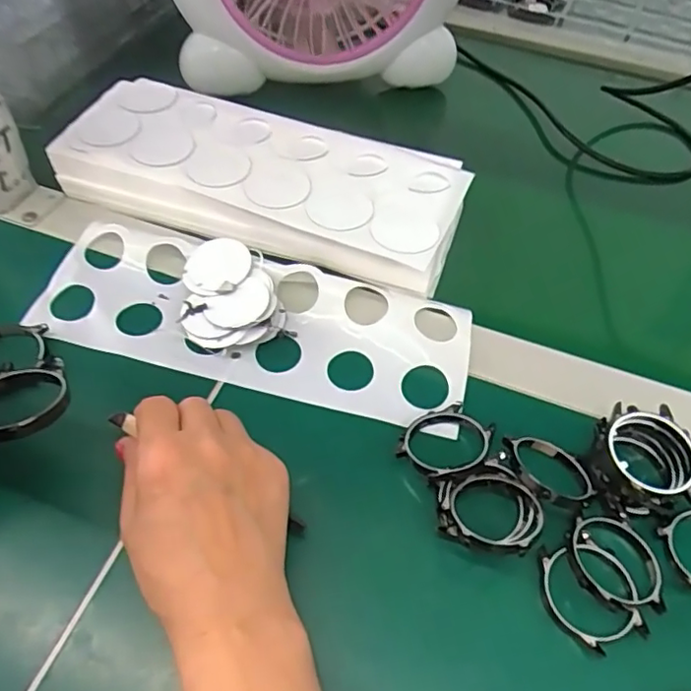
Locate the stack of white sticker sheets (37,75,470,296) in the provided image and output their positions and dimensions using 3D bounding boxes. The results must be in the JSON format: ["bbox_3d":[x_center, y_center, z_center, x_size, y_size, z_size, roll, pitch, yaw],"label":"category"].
[{"bbox_3d":[-0.059,-0.118,0.429,0.279,0.044,0.114,17,55,9],"label":"stack of white sticker sheets"}]

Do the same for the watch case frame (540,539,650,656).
[{"bbox_3d":[0.119,0.120,0.288,0.045,0.010,0.049,-7,55,-8],"label":"watch case frame"}]

